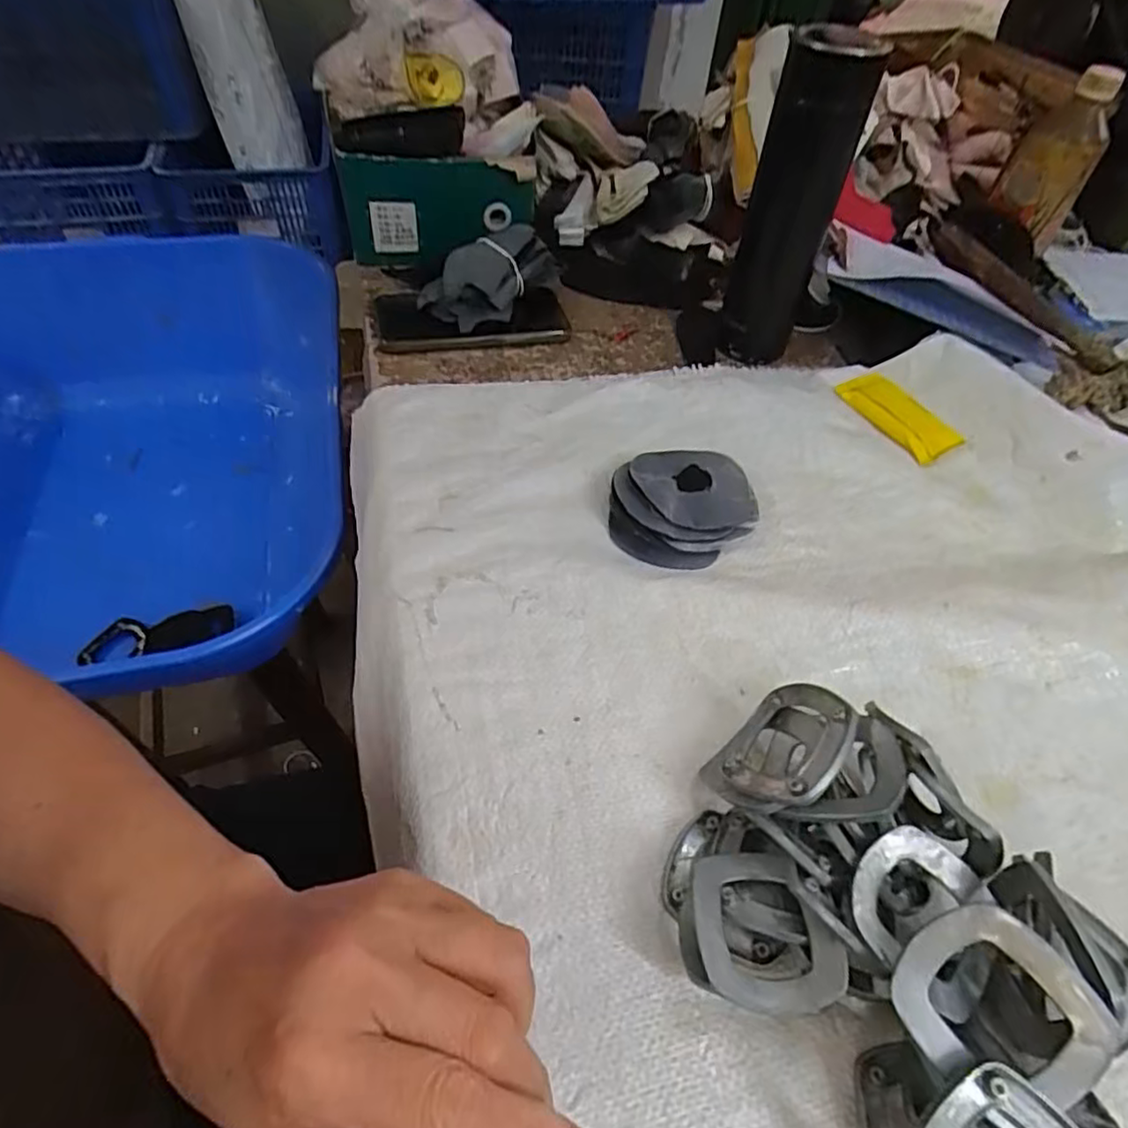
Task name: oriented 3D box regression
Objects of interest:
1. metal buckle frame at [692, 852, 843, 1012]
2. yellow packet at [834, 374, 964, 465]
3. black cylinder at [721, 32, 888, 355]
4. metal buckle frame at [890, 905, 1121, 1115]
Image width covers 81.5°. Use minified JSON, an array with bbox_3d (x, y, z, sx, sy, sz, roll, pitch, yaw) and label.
[{"bbox_3d":[0.081,0.147,0.267,0.053,0.012,0.061,-7,40,3],"label":"metal buckle frame"},{"bbox_3d":[0.273,-0.123,0.536,0.053,0.011,0.100,-18,55,-19],"label":"yellow packet"},{"bbox_3d":[0.181,-0.285,0.522,0.066,0.214,0.081,19,52,9],"label":"black cylinder"},{"bbox_3d":[0.153,0.158,0.230,0.058,0.006,0.061,-38,66,1],"label":"metal buckle frame"}]

